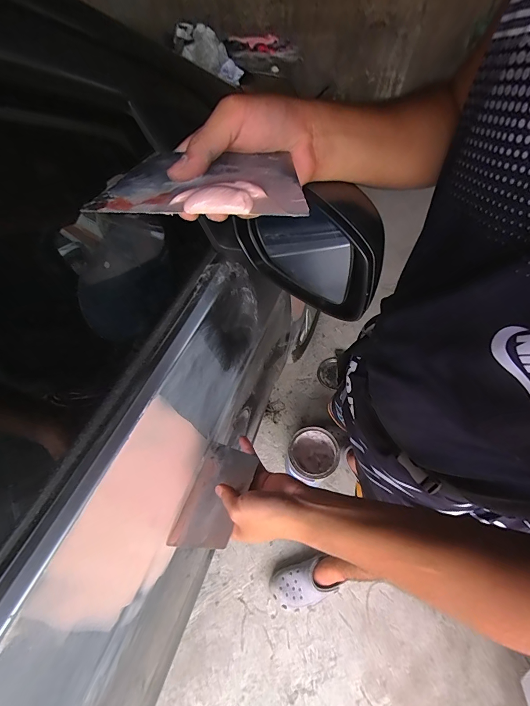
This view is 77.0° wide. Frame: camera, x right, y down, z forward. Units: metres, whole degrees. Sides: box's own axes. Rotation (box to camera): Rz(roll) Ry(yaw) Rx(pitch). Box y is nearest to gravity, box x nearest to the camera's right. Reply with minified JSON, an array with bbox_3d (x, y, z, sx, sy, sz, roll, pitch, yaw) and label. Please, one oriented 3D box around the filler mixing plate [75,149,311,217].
[{"bbox_3d":[-0.042,-0.126,0.235,0.139,0.012,0.091,3,52,6],"label":"filler mixing plate"}]

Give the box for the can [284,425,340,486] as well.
[{"bbox_3d":[0.160,0.370,1.174,0.162,0.227,0.163,0,59,1],"label":"can"}]

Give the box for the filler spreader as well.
[{"bbox_3d":[-0.068,0.189,0.448,0.099,0.005,0.138,-6,46,36],"label":"filler spreader"}]

